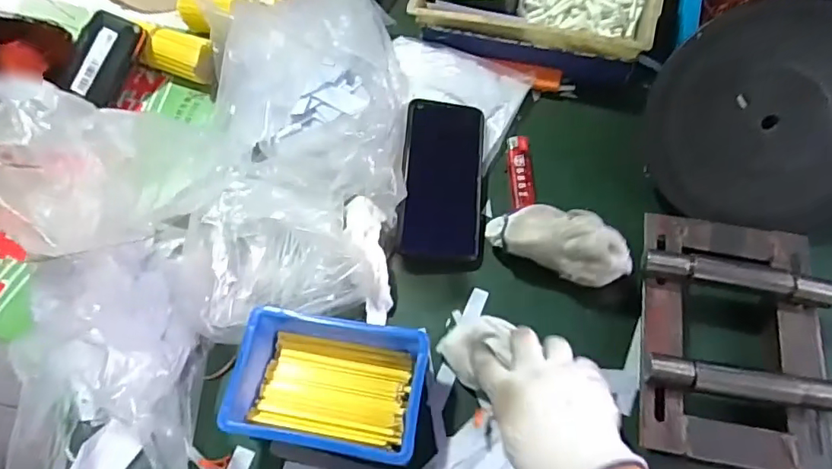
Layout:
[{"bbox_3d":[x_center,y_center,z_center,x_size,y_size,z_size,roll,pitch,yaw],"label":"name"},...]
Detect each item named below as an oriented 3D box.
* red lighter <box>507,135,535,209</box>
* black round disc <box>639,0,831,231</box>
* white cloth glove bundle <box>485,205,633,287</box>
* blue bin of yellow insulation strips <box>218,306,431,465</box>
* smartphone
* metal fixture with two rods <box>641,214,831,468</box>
[{"bbox_3d":[0.102,-0.062,0.523,0.022,0.010,0.079,-1,65,3],"label":"red lighter"},{"bbox_3d":[0.298,-0.100,0.450,0.193,0.022,0.175,11,103,19],"label":"black round disc"},{"bbox_3d":[0.122,0.003,0.458,0.116,0.054,0.051,23,68,14],"label":"white cloth glove bundle"},{"bbox_3d":[-0.065,0.117,0.427,0.148,0.050,0.104,7,65,7],"label":"blue bin of yellow insulation strips"},{"bbox_3d":[0.026,-0.053,0.513,0.074,0.012,0.154,3,77,4],"label":"smartphone"},{"bbox_3d":[0.246,0.078,0.421,0.139,0.044,0.196,8,65,7],"label":"metal fixture with two rods"}]

